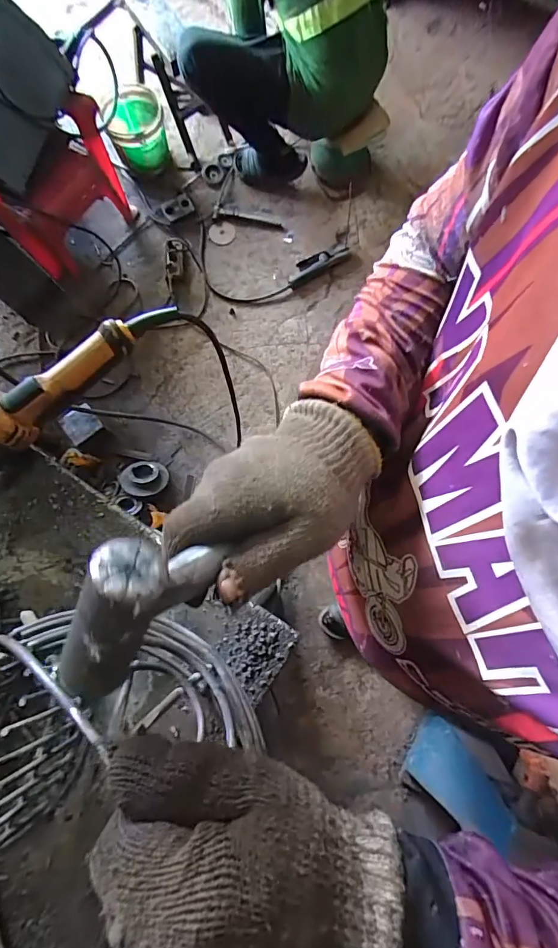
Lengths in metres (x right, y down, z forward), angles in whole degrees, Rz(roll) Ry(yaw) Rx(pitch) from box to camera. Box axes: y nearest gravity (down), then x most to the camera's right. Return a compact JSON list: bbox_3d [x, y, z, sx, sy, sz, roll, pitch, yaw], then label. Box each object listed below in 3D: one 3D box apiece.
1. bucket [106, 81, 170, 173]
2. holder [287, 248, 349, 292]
[{"bbox_3d":[-0.473,-1.159,1.463,0.180,0.172,0.190,0,79,0],"label":"bucket"},{"bbox_3d":[0.127,-0.707,1.467,0.230,0.031,0.078,-30,80,-6],"label":"holder"}]

